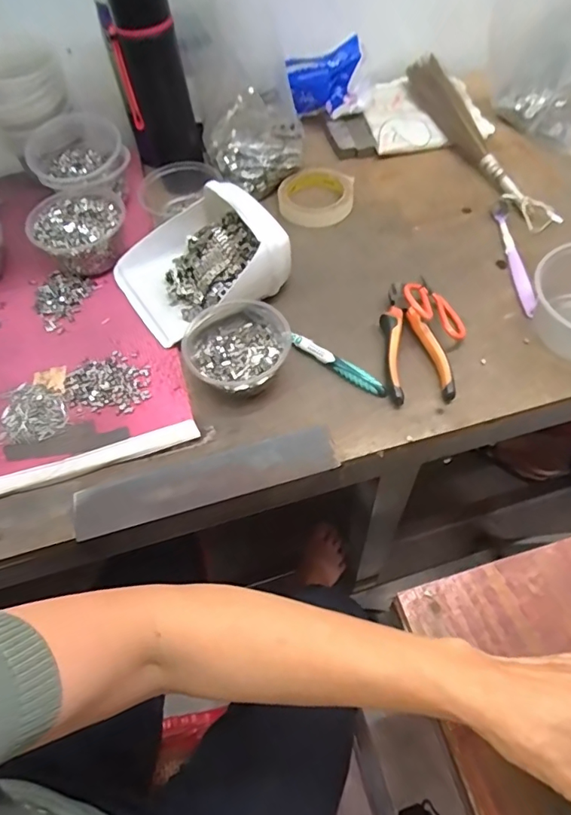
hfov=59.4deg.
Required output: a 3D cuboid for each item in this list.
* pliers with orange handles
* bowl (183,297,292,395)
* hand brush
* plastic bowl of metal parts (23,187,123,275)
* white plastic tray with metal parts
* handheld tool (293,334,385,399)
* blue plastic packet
[{"bbox_3d":[0.132,-0.073,0.533,0.063,0.020,0.150,-6,57,0],"label":"pliers with orange handles"},{"bbox_3d":[-0.048,-0.060,0.521,0.104,0.046,0.103,-2,58,3],"label":"bowl"},{"bbox_3d":[0.260,-0.371,0.683,0.058,0.049,0.346,-20,58,-8],"label":"hand brush"},{"bbox_3d":[-0.246,-0.216,0.602,0.106,0.060,0.106,-2,58,3],"label":"plastic bowl of metal parts"},{"bbox_3d":[-0.104,-0.171,0.564,0.164,0.083,0.161,-32,61,-15],"label":"white plastic tray with metal parts"},{"bbox_3d":[0.056,-0.045,0.526,0.112,0.015,0.016,30,65,21],"label":"handheld tool"},{"bbox_3d":[0.057,-0.461,0.708,0.099,0.081,0.033,-4,56,11],"label":"blue plastic packet"}]

